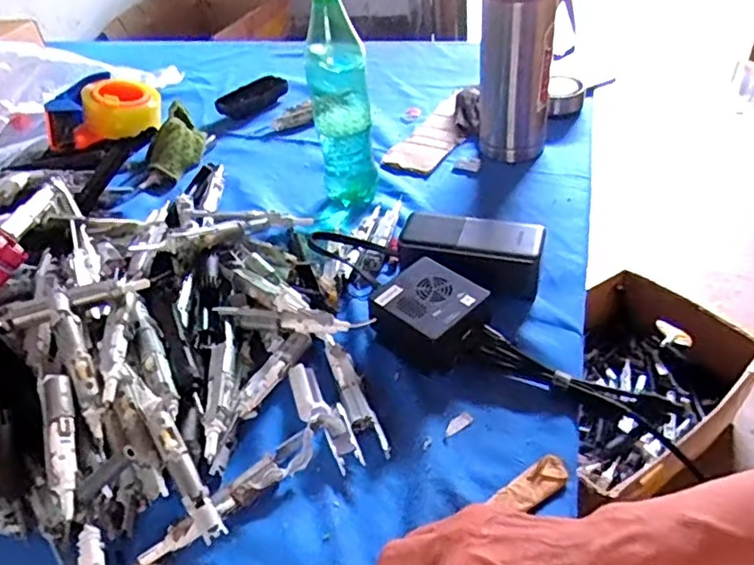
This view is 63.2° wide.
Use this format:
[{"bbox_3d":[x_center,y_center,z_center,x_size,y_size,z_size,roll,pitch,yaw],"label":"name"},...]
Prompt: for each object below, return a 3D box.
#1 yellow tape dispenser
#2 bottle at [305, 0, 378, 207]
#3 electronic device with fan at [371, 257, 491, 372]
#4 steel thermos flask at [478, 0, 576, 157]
[{"bbox_3d":[-0.383,-0.235,0.856,0.164,0.074,0.079,-36,48,-27],"label":"yellow tape dispenser"},{"bbox_3d":[-0.039,-0.197,0.644,0.059,0.236,0.056,-10,41,-2],"label":"bottle"},{"bbox_3d":[0.043,0.027,0.520,0.079,0.048,0.092,-36,49,-28],"label":"electronic device with fan"},{"bbox_3d":[0.167,-0.259,0.701,0.095,0.218,0.088,3,43,13],"label":"steel thermos flask"}]

